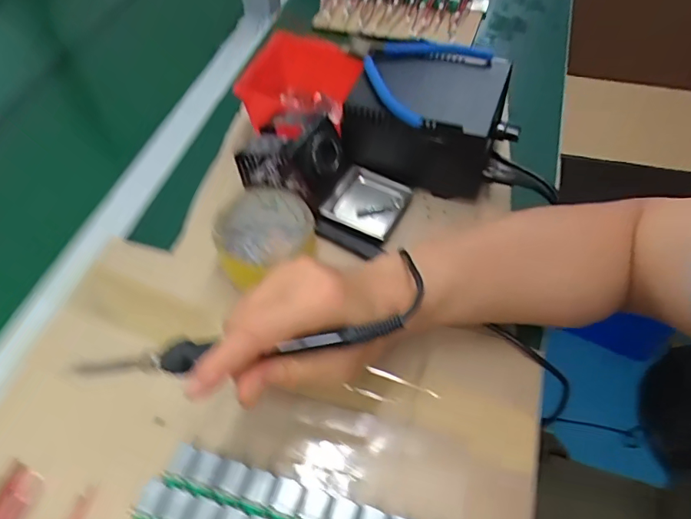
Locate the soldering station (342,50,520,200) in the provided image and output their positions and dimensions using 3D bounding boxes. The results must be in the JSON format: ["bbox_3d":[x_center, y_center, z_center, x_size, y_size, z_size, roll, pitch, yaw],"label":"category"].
[{"bbox_3d":[0.089,-0.141,0.492,0.157,0.078,0.116,17,58,14],"label":"soldering station"}]

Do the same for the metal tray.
[{"bbox_3d":[0.019,-0.055,0.485,0.071,0.024,0.067,24,60,18],"label":"metal tray"}]

